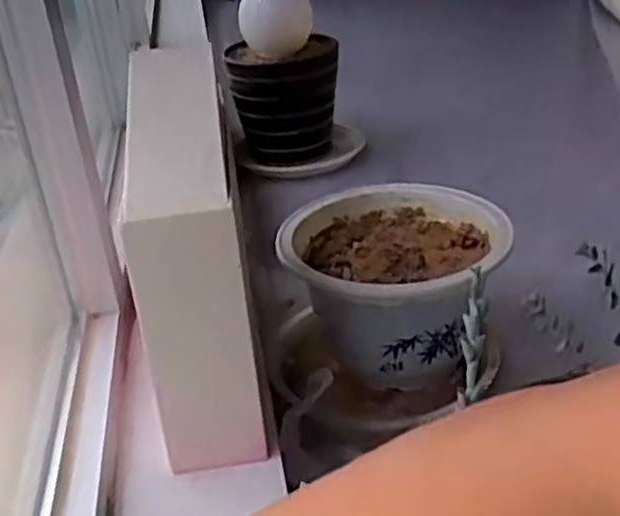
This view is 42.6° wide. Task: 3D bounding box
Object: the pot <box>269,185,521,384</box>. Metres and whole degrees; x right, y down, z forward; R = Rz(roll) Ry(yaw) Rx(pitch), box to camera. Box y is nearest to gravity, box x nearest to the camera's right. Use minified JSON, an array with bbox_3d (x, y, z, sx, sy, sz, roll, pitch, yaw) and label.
[{"bbox_3d":[0.098,0.022,0.930,0.248,0.142,0.248,-4,28,2],"label":"pot"}]

